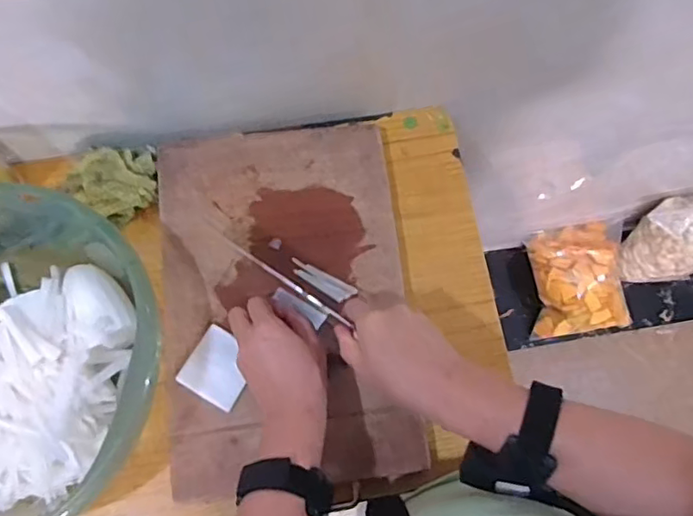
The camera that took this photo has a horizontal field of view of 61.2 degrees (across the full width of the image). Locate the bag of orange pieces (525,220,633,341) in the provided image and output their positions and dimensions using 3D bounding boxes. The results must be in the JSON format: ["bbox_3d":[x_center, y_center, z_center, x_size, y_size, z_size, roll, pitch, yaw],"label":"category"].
[{"bbox_3d":[0.517,0.049,1.307,0.202,0.113,0.227,-8,75,-4],"label":"bag of orange pieces"}]

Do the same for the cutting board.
[{"bbox_3d":[-0.060,0.038,0.582,0.236,0.014,0.355,-7,75,-4],"label":"cutting board"}]

